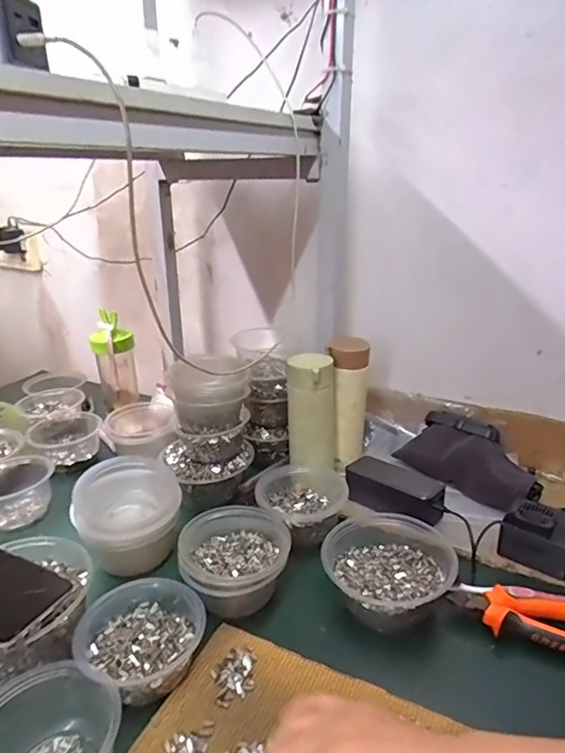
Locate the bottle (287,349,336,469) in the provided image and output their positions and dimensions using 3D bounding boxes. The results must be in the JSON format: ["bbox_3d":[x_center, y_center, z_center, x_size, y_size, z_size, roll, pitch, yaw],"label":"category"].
[{"bbox_3d":[0.040,0.058,0.701,0.063,0.173,0.055,-1,22,7],"label":"bottle"}]

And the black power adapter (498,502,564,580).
[{"bbox_3d":[0.299,0.184,0.581,0.074,0.060,0.064,15,28,39],"label":"black power adapter"}]

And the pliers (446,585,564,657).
[{"bbox_3d":[0.254,0.239,0.501,0.157,0.018,0.070,5,26,15],"label":"pliers"}]

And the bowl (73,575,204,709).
[{"bbox_3d":[-0.132,0.247,0.477,0.112,0.049,0.112,-17,25,-30],"label":"bowl"}]

